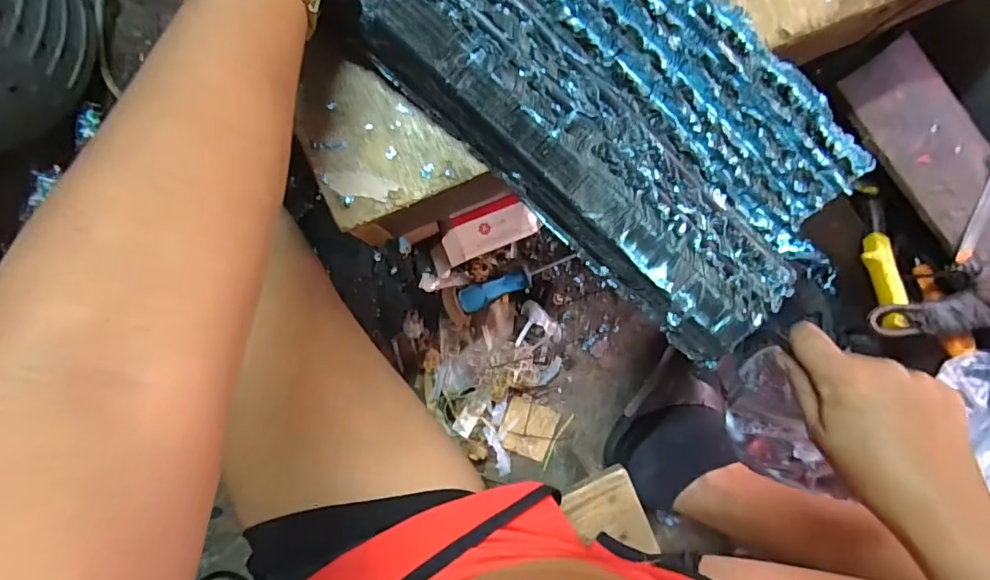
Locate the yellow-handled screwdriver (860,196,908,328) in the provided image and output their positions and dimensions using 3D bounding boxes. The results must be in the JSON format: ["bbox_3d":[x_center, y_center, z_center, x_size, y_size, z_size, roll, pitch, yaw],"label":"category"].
[{"bbox_3d":[0.398,-0.029,0.538,0.023,0.023,0.141,8,68,-4],"label":"yellow-handled screwdriver"}]

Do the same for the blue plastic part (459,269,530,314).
[{"bbox_3d":[-0.001,0.001,0.643,0.086,0.016,0.029,-20,89,-4],"label":"blue plastic part"}]

